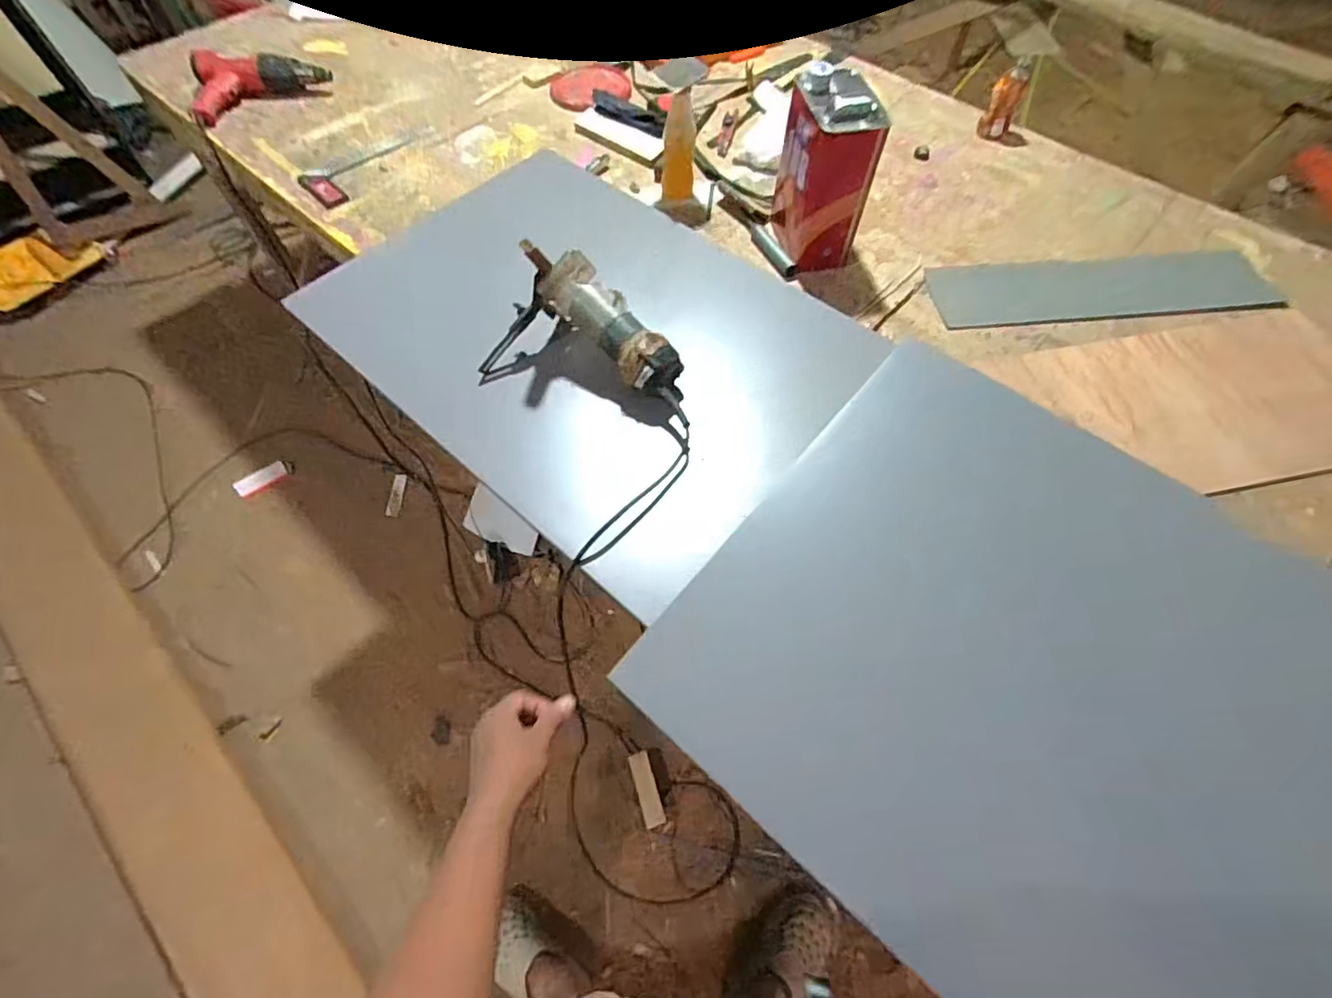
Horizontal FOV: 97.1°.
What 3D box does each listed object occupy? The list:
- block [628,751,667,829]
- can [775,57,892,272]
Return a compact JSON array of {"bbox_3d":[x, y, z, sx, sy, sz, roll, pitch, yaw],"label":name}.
[{"bbox_3d":[-0.044,0.670,1.357,0.046,0.022,0.156,-15,64,-9],"label":"block"},{"bbox_3d":[0.260,-0.534,0.970,0.111,0.245,0.168,-8,63,-6],"label":"can"}]

